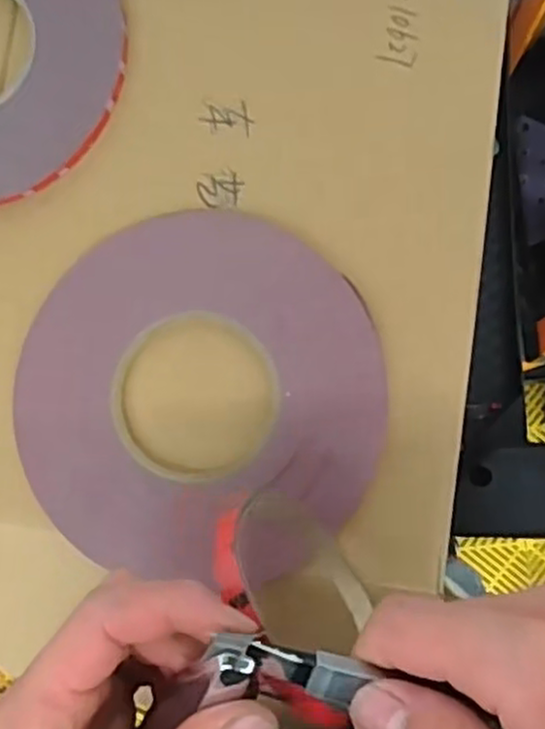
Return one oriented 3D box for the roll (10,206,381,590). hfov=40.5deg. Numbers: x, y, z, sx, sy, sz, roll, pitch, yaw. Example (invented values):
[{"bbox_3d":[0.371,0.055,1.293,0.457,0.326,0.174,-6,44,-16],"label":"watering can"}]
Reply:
[{"bbox_3d":[-0.035,0.013,0.358,0.173,0.013,0.169,0,84,3],"label":"roll"}]

